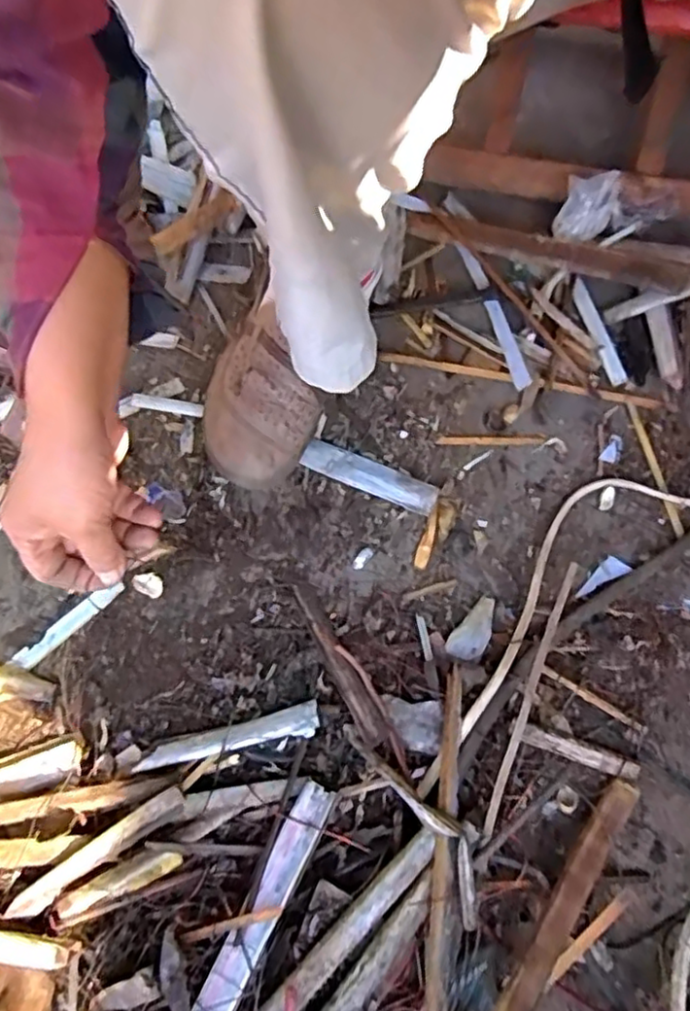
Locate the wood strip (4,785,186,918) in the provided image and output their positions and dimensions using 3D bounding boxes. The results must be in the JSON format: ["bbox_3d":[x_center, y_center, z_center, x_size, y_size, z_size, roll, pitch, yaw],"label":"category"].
[{"bbox_3d":[-0.153,0.213,0.407,0.118,0.014,0.018,-33,72,-10],"label":"wood strip"}]

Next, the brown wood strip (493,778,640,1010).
[{"bbox_3d":[0.132,0.231,0.388,0.018,0.008,0.158,31,57,25],"label":"brown wood strip"}]

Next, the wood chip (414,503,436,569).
[{"bbox_3d":[0.063,0.024,0.503,0.011,0.005,0.050,16,70,8],"label":"wood chip"}]

